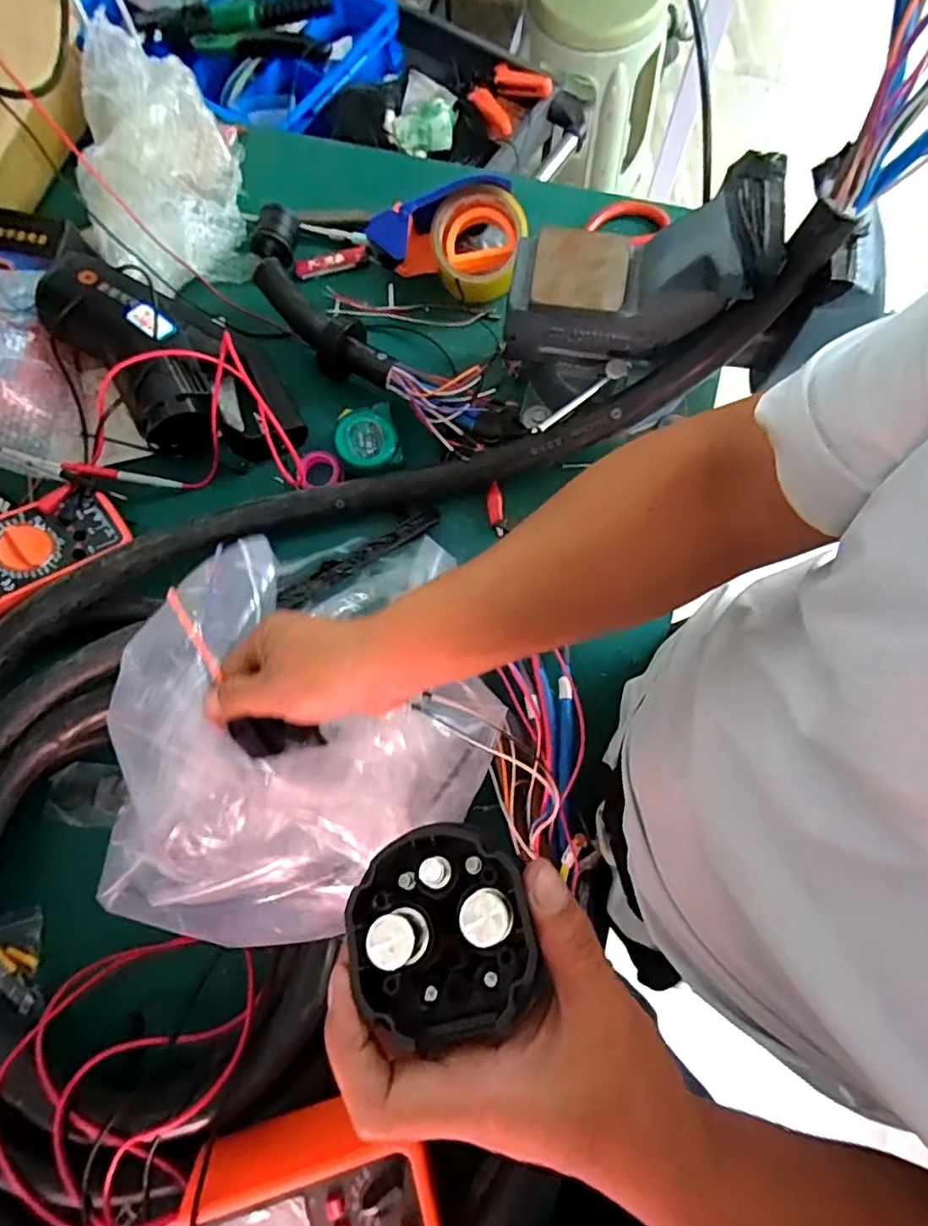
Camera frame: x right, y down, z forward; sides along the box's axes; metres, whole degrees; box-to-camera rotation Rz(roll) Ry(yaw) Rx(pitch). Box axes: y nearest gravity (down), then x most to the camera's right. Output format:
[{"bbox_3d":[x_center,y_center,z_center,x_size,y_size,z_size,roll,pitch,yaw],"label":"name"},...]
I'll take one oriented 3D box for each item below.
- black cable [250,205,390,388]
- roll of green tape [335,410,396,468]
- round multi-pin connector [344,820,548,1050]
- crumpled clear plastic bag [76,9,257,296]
[{"bbox_3d":[-0.159,-0.315,0.605,0.075,0.045,0.235,-30,78,-6],"label":"black cable"},{"bbox_3d":[-0.094,-0.170,0.568,0.056,0.012,0.055,3,77,2],"label":"roll of green tape"},{"bbox_3d":[-0.008,0.119,0.221,0.064,0.034,0.071,-10,77,-1],"label":"round multi-pin connector"},{"bbox_3d":[-0.320,-0.474,0.626,0.150,0.074,0.280,-12,77,-2],"label":"crumpled clear plastic bag"}]

